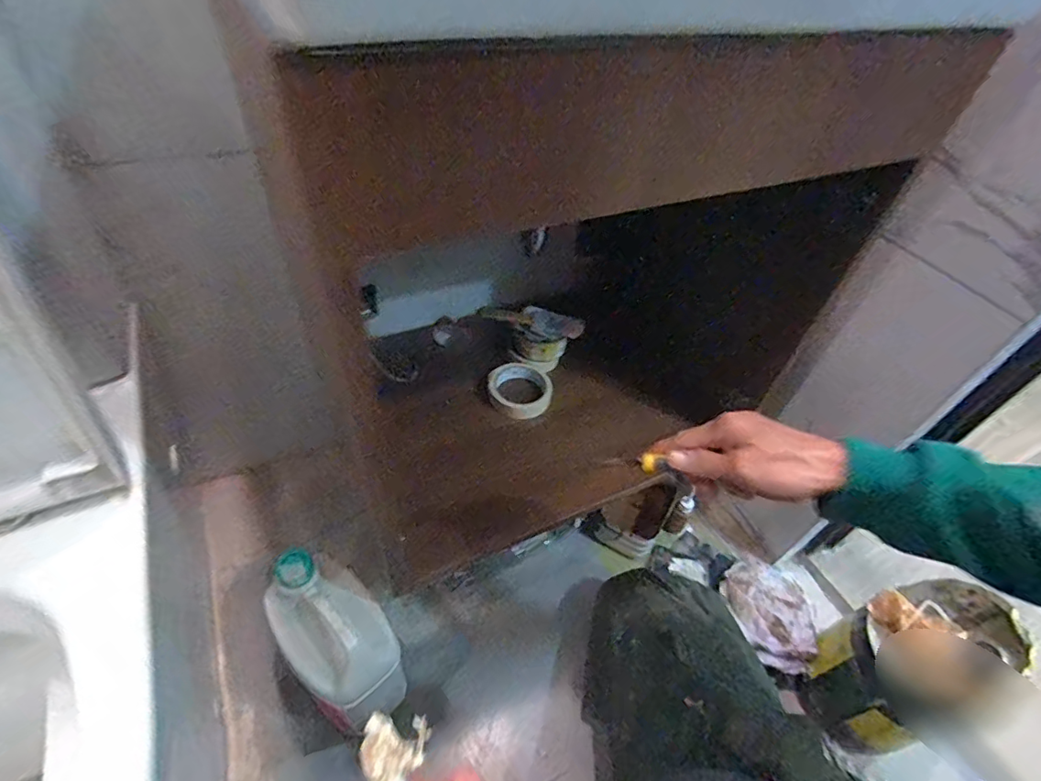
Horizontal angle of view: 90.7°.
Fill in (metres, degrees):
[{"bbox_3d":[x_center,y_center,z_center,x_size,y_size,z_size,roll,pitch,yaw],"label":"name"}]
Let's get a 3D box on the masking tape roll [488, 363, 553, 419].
[{"bbox_3d":[0.003,0.000,0.793,0.097,0.023,0.097,4,47,-4],"label":"masking tape roll"}]

